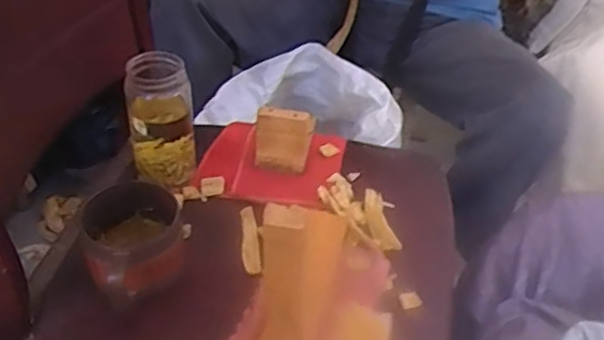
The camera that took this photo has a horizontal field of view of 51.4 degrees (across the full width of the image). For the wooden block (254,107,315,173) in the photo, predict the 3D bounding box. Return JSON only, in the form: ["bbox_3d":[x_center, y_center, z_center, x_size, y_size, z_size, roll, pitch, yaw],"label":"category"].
[{"bbox_3d":[-0.021,-0.036,0.752,0.066,0.080,0.020,5,39,-2],"label":"wooden block"}]

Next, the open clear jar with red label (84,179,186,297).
[{"bbox_3d":[-0.166,0.067,0.622,0.091,0.066,0.089,4,39,-3],"label":"open clear jar with red label"}]

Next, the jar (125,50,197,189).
[{"bbox_3d":[-0.159,-0.061,0.710,0.068,0.140,0.073,4,39,-3],"label":"jar"}]

